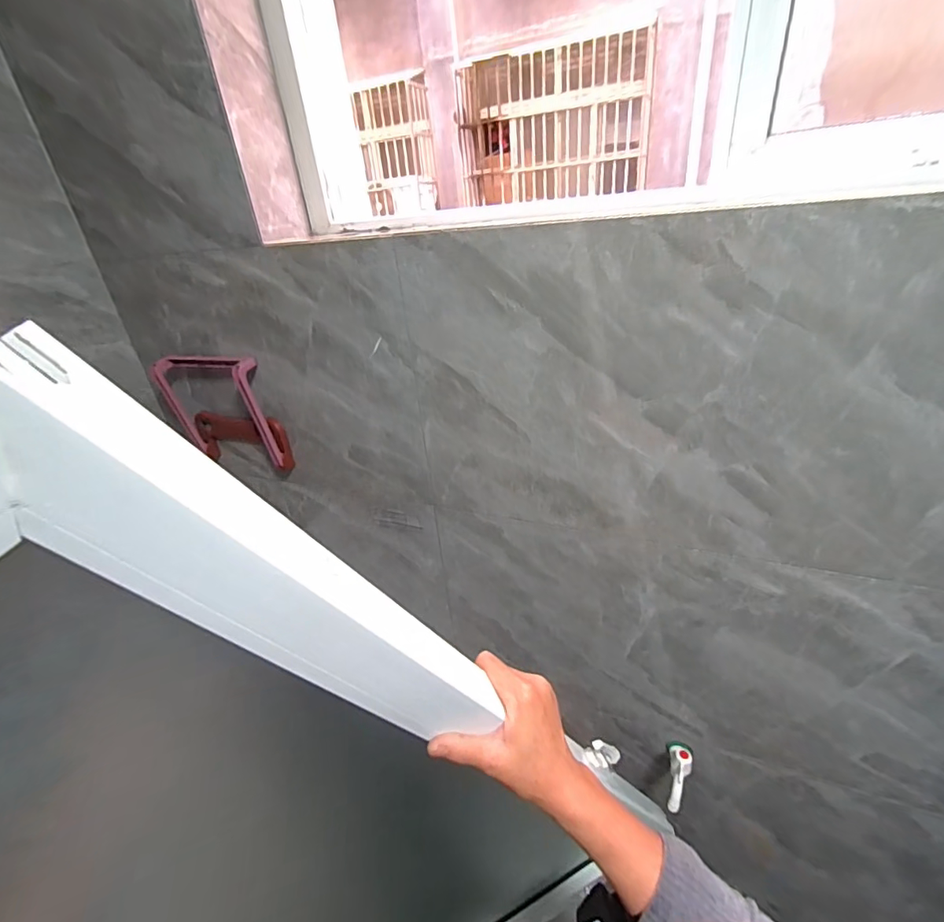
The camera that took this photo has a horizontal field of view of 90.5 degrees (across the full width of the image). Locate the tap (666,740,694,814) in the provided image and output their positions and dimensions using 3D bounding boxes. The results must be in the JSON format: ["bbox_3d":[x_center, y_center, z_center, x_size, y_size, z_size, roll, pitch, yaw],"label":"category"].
[{"bbox_3d":[0.347,0.521,0.783,0.035,0.064,0.095,6,31,21],"label":"tap"}]

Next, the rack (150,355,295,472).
[{"bbox_3d":[-0.444,-0.088,0.838,0.243,0.194,0.054,8,32,26],"label":"rack"}]

